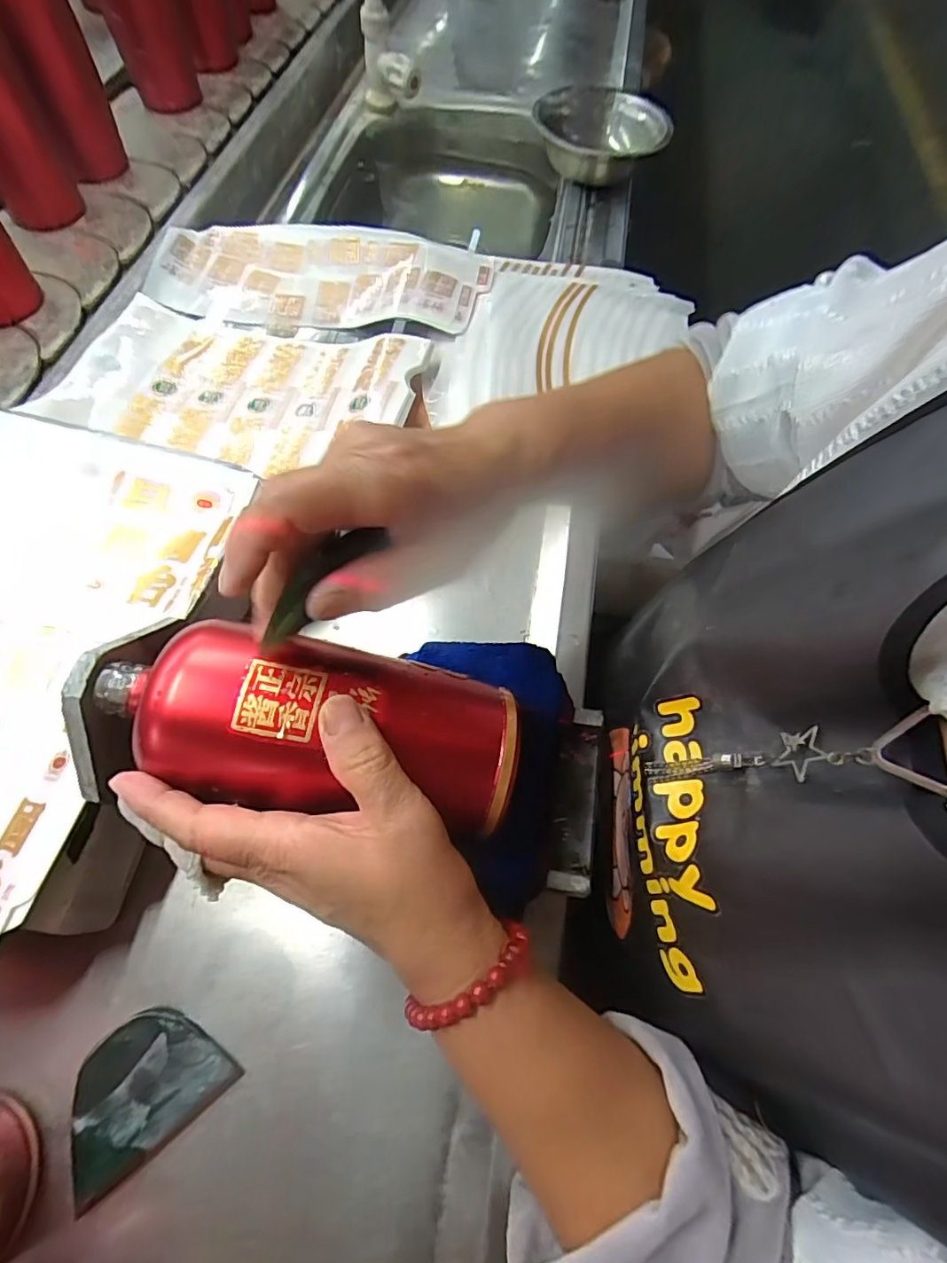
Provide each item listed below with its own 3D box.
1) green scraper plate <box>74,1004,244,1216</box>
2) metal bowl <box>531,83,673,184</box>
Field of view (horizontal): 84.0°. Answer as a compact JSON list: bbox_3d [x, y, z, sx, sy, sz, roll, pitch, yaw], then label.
[{"bbox_3d":[-0.174,0.235,0.271,0.084,0.007,0.057,-36,79,-12],"label":"green scraper plate"},{"bbox_3d":[0.153,-0.611,0.648,0.145,0.050,0.145,1,64,-2],"label":"metal bowl"}]

